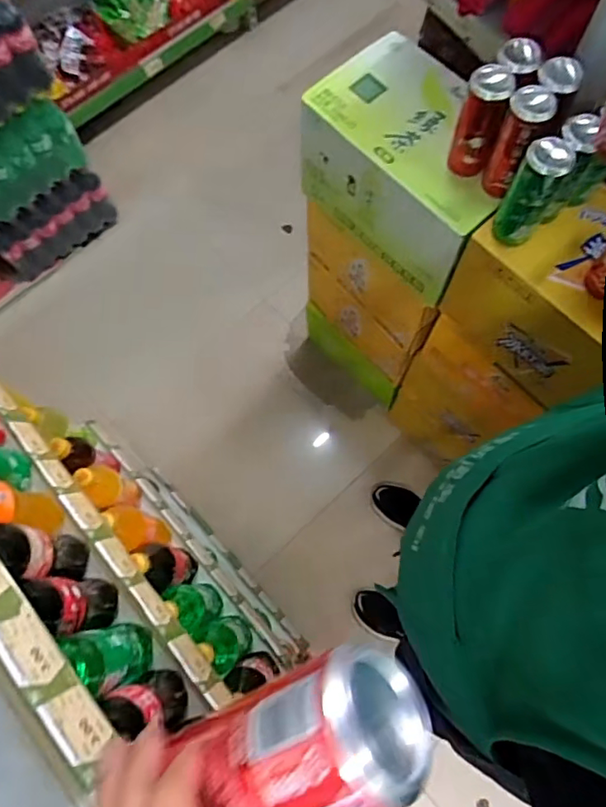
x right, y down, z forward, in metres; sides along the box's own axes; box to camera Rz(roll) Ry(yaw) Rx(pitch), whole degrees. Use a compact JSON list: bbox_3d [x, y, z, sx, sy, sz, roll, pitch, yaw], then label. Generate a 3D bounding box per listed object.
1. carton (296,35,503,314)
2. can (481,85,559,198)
[{"bbox_3d":[0.196,-0.393,0.943,0.224,0.204,0.336,-40,76,-11],"label":"carton"},{"bbox_3d":[0.277,-0.335,0.743,0.051,0.160,0.053,0,72,1],"label":"can"}]

